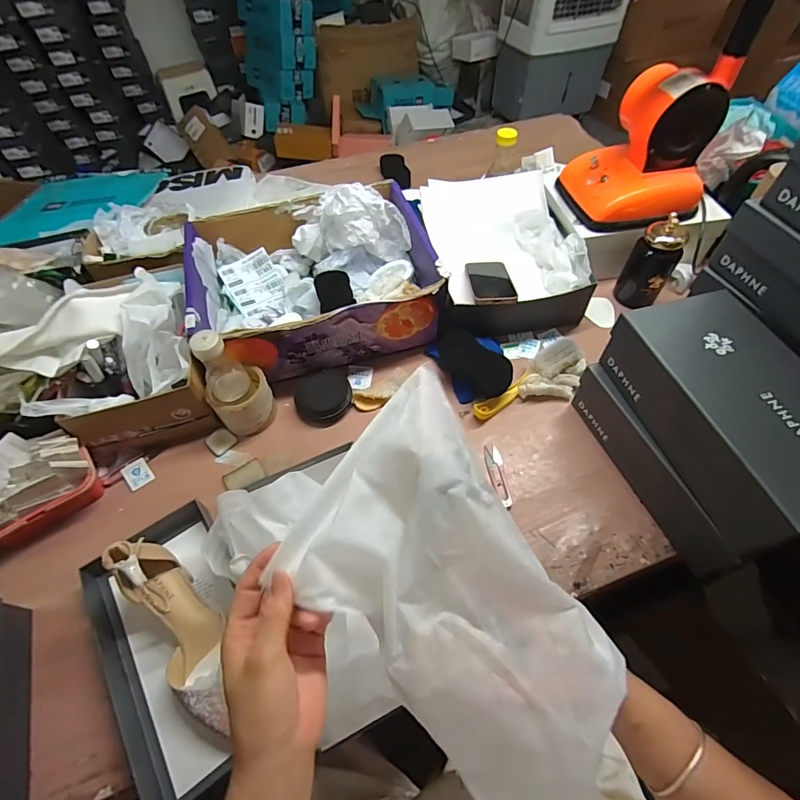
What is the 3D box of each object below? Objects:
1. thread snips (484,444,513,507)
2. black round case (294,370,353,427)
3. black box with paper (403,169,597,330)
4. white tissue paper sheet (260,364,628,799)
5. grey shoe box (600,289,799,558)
[{"bbox_3d":[0.147,0.112,0.644,0.025,0.016,0.100,-7,56,-3],"label":"thread snips"},{"bbox_3d":[-0.127,-0.004,0.717,0.092,0.032,0.088,-7,56,-3],"label":"black round case"},{"bbox_3d":[0.185,-0.293,0.839,0.259,0.106,0.344,-10,56,-5],"label":"black box with paper"},{"bbox_3d":[0.053,0.139,0.337,0.262,0.104,0.192,37,65,23],"label":"white tissue paper sheet"},{"bbox_3d":[0.409,0.008,0.527,0.168,0.097,0.292,-15,57,-8],"label":"grey shoe box"}]

